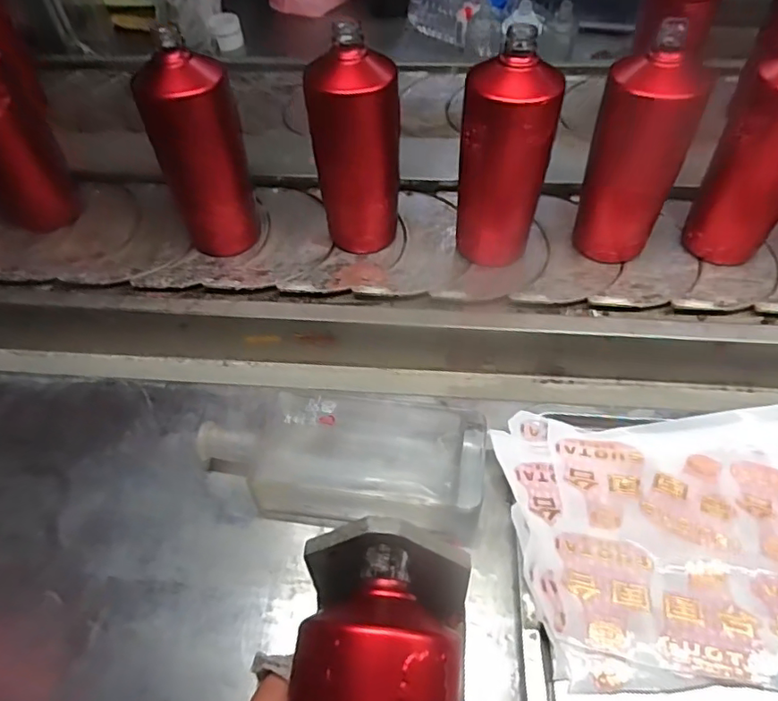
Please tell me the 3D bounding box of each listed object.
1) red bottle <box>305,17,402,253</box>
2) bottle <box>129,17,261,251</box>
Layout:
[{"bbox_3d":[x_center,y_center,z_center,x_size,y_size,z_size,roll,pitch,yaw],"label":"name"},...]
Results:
[{"bbox_3d":[-0.034,-0.195,0.562,0.076,0.210,0.065,34,57,24],"label":"red bottle"},{"bbox_3d":[-0.184,-0.193,0.563,0.084,0.214,0.067,-18,53,-16],"label":"bottle"}]

